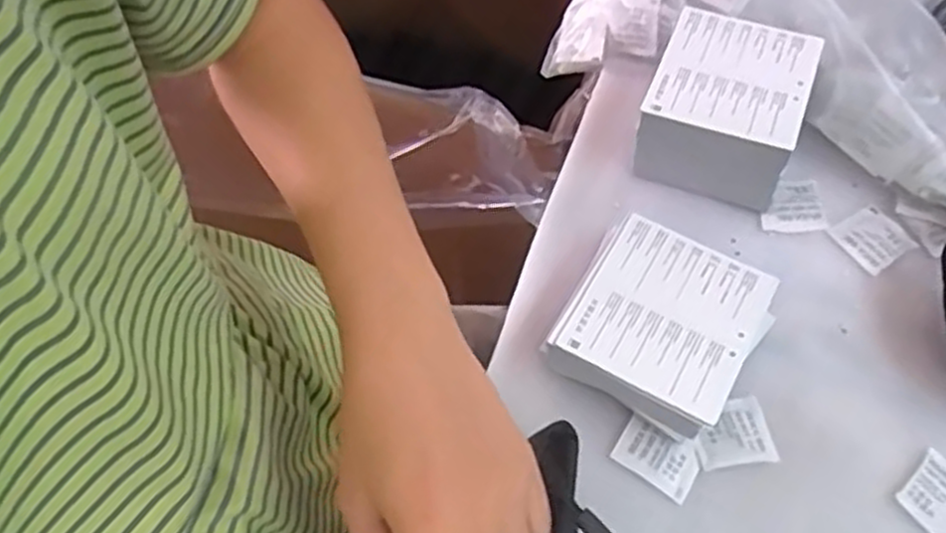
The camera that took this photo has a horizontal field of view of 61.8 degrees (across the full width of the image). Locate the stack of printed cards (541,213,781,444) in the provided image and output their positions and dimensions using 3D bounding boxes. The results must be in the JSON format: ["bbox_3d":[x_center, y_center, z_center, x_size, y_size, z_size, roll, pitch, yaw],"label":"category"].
[{"bbox_3d":[0.101,0.033,0.441,0.099,0.038,0.107,30,64,17],"label":"stack of printed cards"}]

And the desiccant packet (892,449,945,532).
[{"bbox_3d":[0.241,0.119,0.403,0.039,0.004,0.038,-39,66,-20],"label":"desiccant packet"}]

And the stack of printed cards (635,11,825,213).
[{"bbox_3d":[0.159,-0.101,0.506,0.090,0.064,0.102,21,62,13],"label":"stack of printed cards"}]

